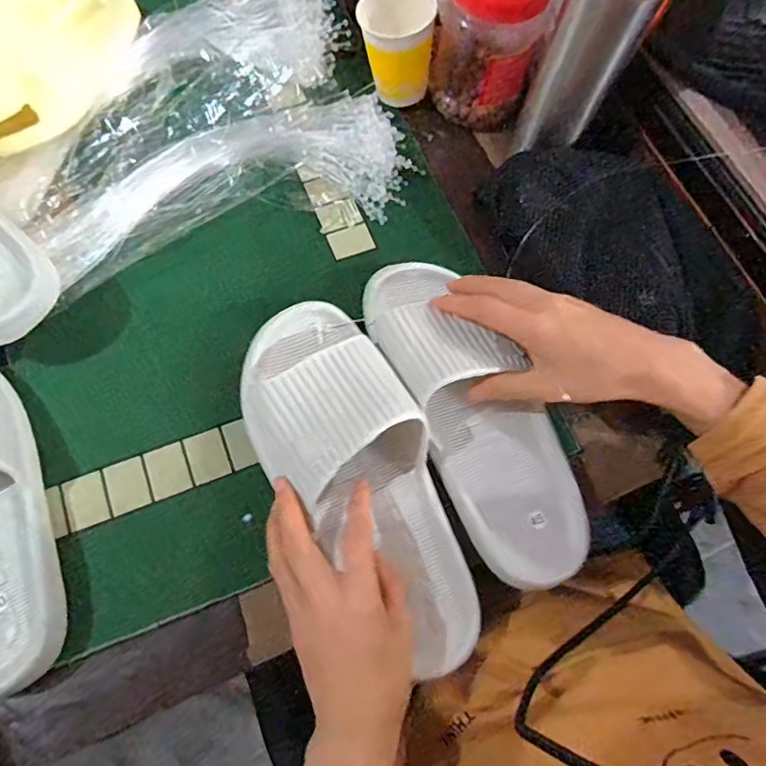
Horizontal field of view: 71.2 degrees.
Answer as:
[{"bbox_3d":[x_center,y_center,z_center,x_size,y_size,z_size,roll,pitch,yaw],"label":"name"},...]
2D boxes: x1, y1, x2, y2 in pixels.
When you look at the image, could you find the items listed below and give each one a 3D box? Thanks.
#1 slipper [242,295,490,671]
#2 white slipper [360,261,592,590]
[{"bbox_3d":[-0.011,0.064,0.386,0.116,0.068,0.280,-30,83,-11],"label":"slipper"},{"bbox_3d":[0.066,0.020,0.410,0.096,0.063,0.267,-27,82,-10],"label":"white slipper"}]

